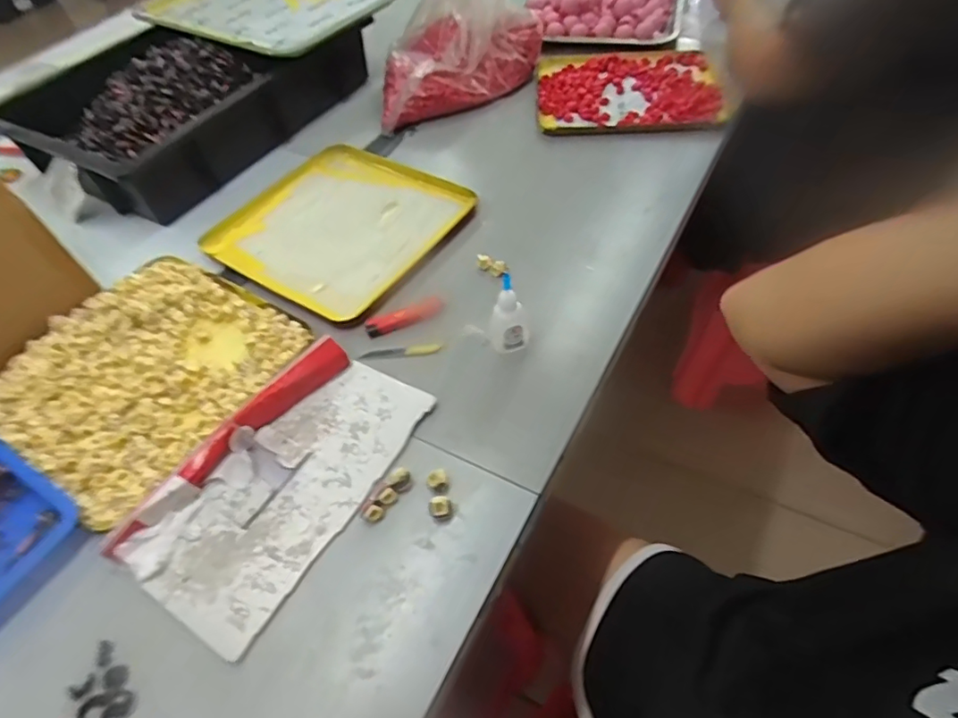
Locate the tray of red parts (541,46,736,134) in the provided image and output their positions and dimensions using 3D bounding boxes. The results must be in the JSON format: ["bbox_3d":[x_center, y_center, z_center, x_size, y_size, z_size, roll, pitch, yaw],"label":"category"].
[{"bbox_3d":[0.214,-0.391,0.800,0.255,0.022,0.231,0,52,7],"label":"tray of red parts"}]

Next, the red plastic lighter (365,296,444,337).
[{"bbox_3d":[-0.073,-0.042,0.546,0.077,0.014,0.020,-20,52,-8],"label":"red plastic lighter"}]

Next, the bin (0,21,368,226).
[{"bbox_3d":[-0.391,-0.370,0.768,0.269,0.100,0.416,23,58,23],"label":"bin"}]

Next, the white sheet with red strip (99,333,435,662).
[{"bbox_3d":[-0.155,0.089,0.443,0.129,0.024,0.235,24,59,23],"label":"white sheet with red strip"}]

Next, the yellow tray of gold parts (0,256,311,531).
[{"bbox_3d":[-0.307,0.006,0.514,0.222,0.024,0.230,26,59,24],"label":"yellow tray of gold parts"}]

